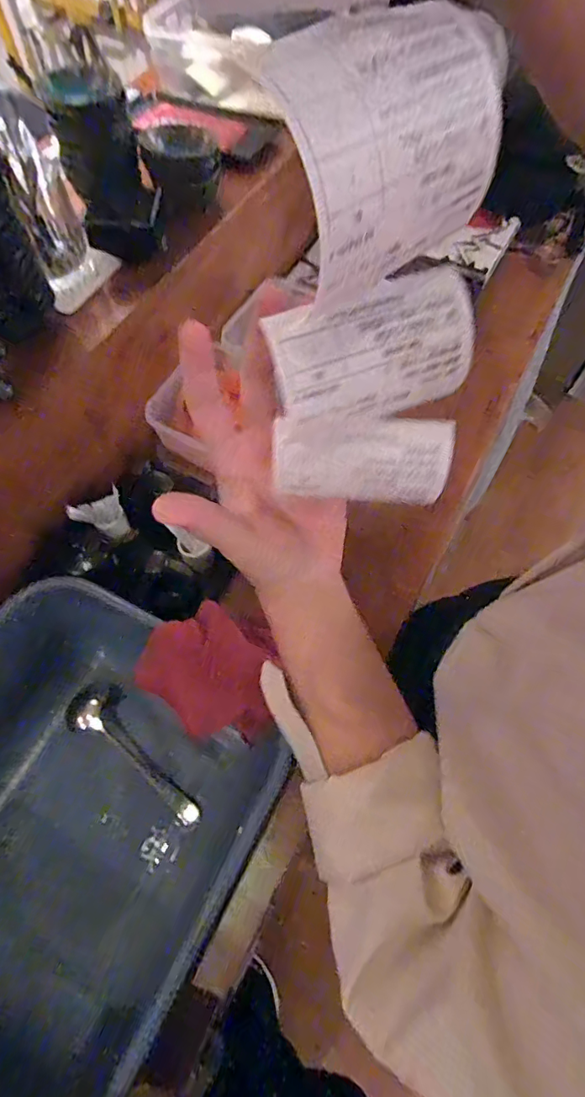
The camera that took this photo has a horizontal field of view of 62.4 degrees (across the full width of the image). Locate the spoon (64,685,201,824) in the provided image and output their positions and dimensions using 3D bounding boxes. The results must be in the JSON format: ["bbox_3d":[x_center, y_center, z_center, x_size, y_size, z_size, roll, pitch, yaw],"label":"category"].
[{"bbox_3d":[-0.169,0.224,0.518,0.182,0.017,0.040,43,71,3],"label":"spoon"}]

